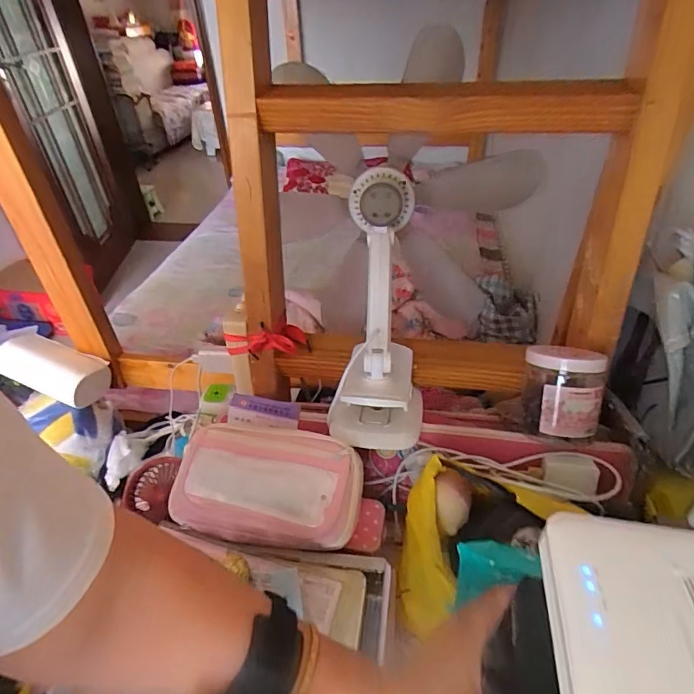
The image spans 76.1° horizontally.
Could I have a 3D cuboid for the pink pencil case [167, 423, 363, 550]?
[{"bbox_3d":[-0.091,0.155,0.497,0.206,0.079,0.114,4,39,8],"label":"pink pencil case"}]

